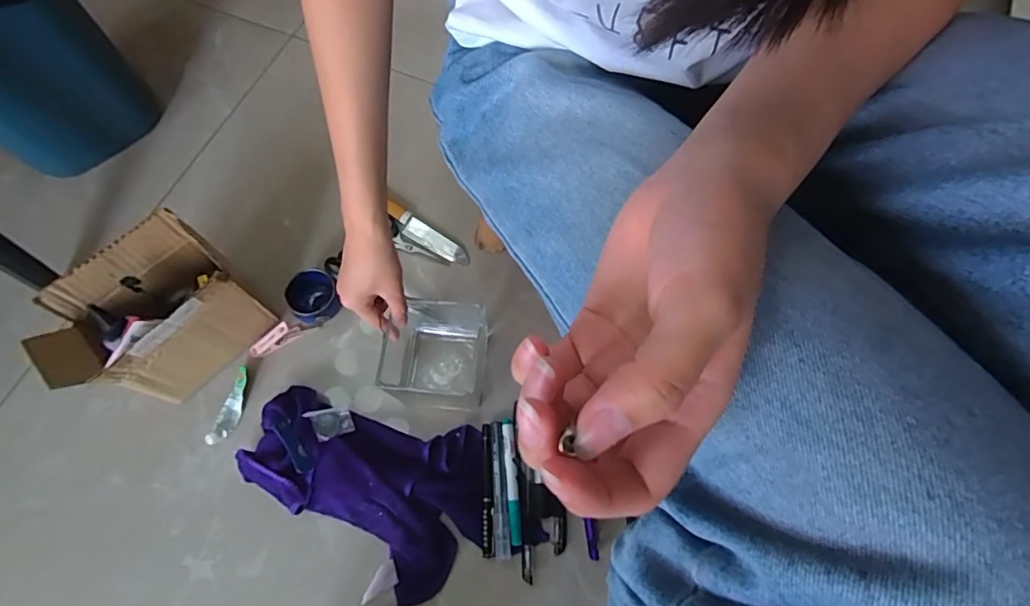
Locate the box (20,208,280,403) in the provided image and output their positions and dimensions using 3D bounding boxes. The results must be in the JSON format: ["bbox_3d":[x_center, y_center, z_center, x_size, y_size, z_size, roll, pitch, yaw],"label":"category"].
[{"bbox_3d":[-0.379,0.022,0.554,0.111,0.145,0.175,42,75,15],"label":"box"}]

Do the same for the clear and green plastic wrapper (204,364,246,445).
[{"bbox_3d":[-0.323,0.118,0.588,0.024,0.016,0.088,17,70,7],"label":"clear and green plastic wrapper"}]

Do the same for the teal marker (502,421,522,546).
[{"bbox_3d":[-0.004,0.188,0.549,0.012,0.016,0.126,-4,69,-2],"label":"teal marker"}]

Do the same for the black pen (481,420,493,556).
[{"bbox_3d":[-0.030,0.198,0.550,0.011,0.015,0.132,-1,69,-1],"label":"black pen"}]

